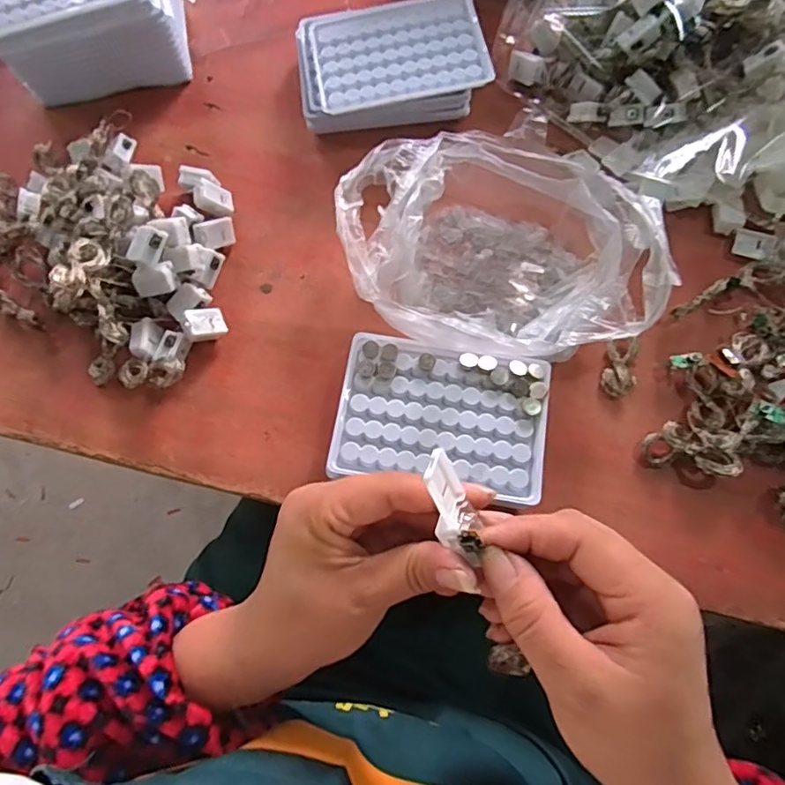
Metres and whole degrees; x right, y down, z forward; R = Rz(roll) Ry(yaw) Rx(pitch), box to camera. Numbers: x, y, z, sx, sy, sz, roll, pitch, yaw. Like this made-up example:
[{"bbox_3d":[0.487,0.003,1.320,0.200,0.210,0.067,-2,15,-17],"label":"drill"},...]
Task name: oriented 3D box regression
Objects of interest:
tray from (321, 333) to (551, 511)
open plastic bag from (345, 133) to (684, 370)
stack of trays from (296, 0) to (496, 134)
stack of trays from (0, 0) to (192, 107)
[{"bbox_3d":[0.032,0.018,0.369,0.129,0.033,0.090,9,73,4],"label":"tray"},{"bbox_3d":[0.070,-0.102,0.389,0.216,0.057,0.152,10,73,4],"label":"open plastic bag"},{"bbox_3d":[-0.002,-0.257,0.452,0.143,0.042,0.103,-10,72,-3],"label":"stack of trays"},{"bbox_3d":[-0.244,-0.298,0.448,0.146,0.073,0.104,-14,72,-4],"label":"stack of trays"}]

